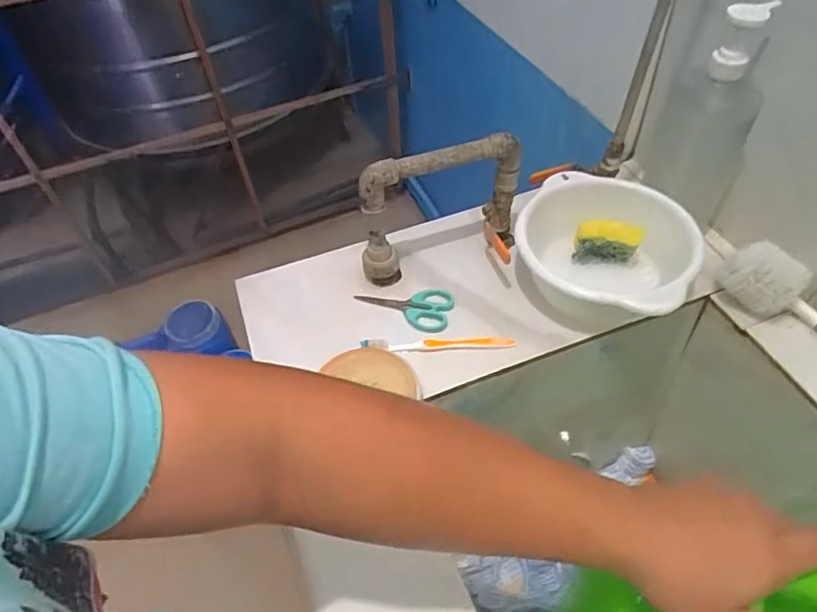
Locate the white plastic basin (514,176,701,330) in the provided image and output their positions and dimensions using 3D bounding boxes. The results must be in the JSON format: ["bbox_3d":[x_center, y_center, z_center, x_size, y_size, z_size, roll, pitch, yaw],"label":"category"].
[{"bbox_3d":[0.230,-0.055,0.662,0.188,0.089,0.185,-3,50,3],"label":"white plastic basin"}]

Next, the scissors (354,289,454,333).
[{"bbox_3d":[-0.006,0.001,0.683,0.116,0.014,0.059,9,51,13],"label":"scissors"}]

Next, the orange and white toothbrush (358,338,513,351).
[{"bbox_3d":[0.033,0.041,0.640,0.174,0.020,0.013,-3,50,3],"label":"orange and white toothbrush"}]

